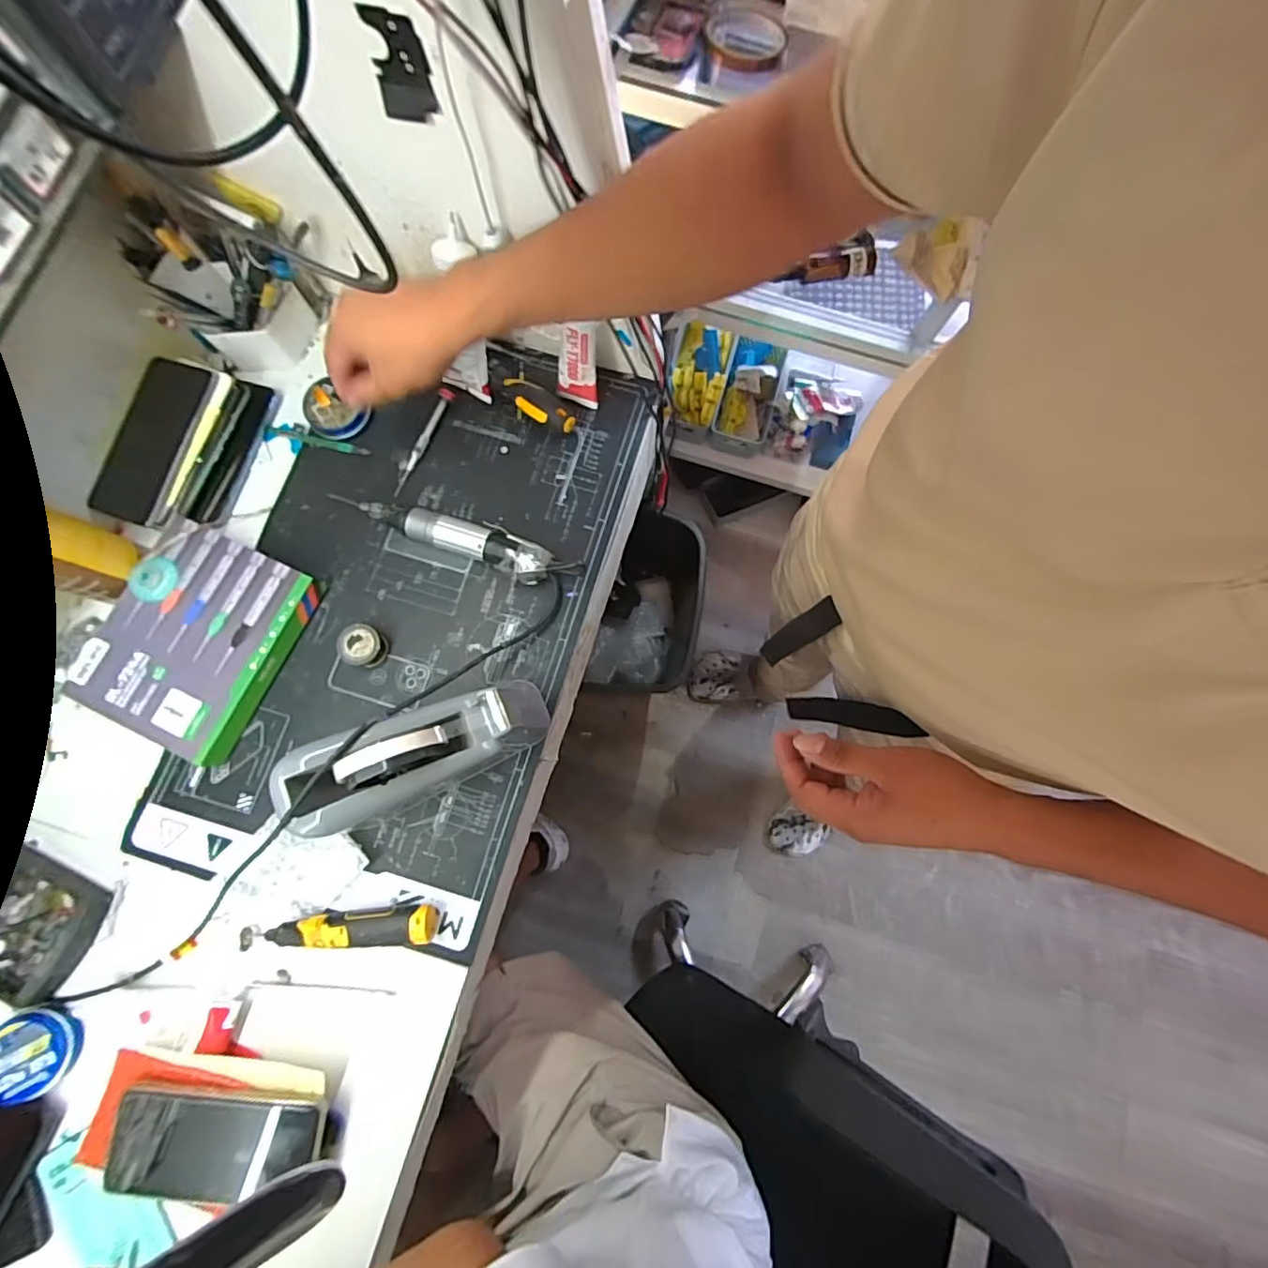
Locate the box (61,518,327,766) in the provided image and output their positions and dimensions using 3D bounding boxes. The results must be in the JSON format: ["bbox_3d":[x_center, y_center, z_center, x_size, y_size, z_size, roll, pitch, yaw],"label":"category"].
[{"bbox_3d":[-0.411,0.004,0.527,0.158,0.037,0.191,25,80,4],"label":"box"}]

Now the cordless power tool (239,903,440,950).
[{"bbox_3d":[-0.258,0.256,0.481,0.165,0.027,0.028,-3,79,-2],"label":"cordless power tool"}]

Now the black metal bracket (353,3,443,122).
[{"bbox_3d":[-0.154,-0.371,0.364,0.043,0.056,0.010,18,79,2],"label":"black metal bracket"}]

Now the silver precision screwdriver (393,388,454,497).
[{"bbox_3d":[-0.221,-0.201,0.581,0.012,0.012,0.123,24,80,4],"label":"silver precision screwdriver"}]

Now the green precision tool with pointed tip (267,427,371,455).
[{"bbox_3d":[-0.330,-0.202,0.584,0.108,0.004,0.011,13,79,1],"label":"green precision tool with pointed tip"}]

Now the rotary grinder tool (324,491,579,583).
[{"bbox_3d":[-0.177,-0.099,0.553,0.255,0.034,0.045,22,80,3],"label":"rotary grinder tool"}]

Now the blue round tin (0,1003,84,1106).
[{"bbox_3d":[-0.497,0.344,0.458,0.070,0.016,0.065,0,79,-1],"label":"blue round tin"}]

